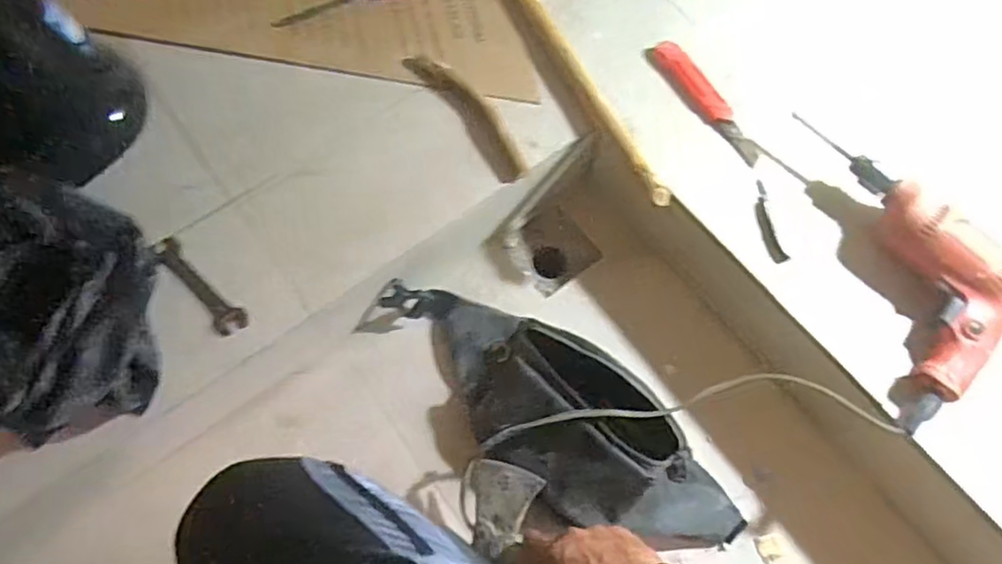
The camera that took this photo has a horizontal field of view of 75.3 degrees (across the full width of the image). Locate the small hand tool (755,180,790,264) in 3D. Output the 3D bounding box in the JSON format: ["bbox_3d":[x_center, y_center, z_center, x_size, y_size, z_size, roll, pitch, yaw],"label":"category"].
[{"bbox_3d":[0.296,-0.068,0.723,0.020,0.004,0.100,-8,69,-5],"label":"small hand tool"}]

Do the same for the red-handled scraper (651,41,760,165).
[{"bbox_3d":[0.247,-0.221,0.775,0.036,0.012,0.190,-31,72,-13],"label":"red-handled scraper"}]

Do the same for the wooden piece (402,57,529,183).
[{"bbox_3d":[-0.041,-0.205,0.763,0.039,0.023,0.214,-35,73,-14],"label":"wooden piece"}]

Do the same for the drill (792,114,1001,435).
[{"bbox_3d":[0.446,-0.018,0.674,0.147,0.062,0.313,-6,69,-4],"label":"drill"}]

